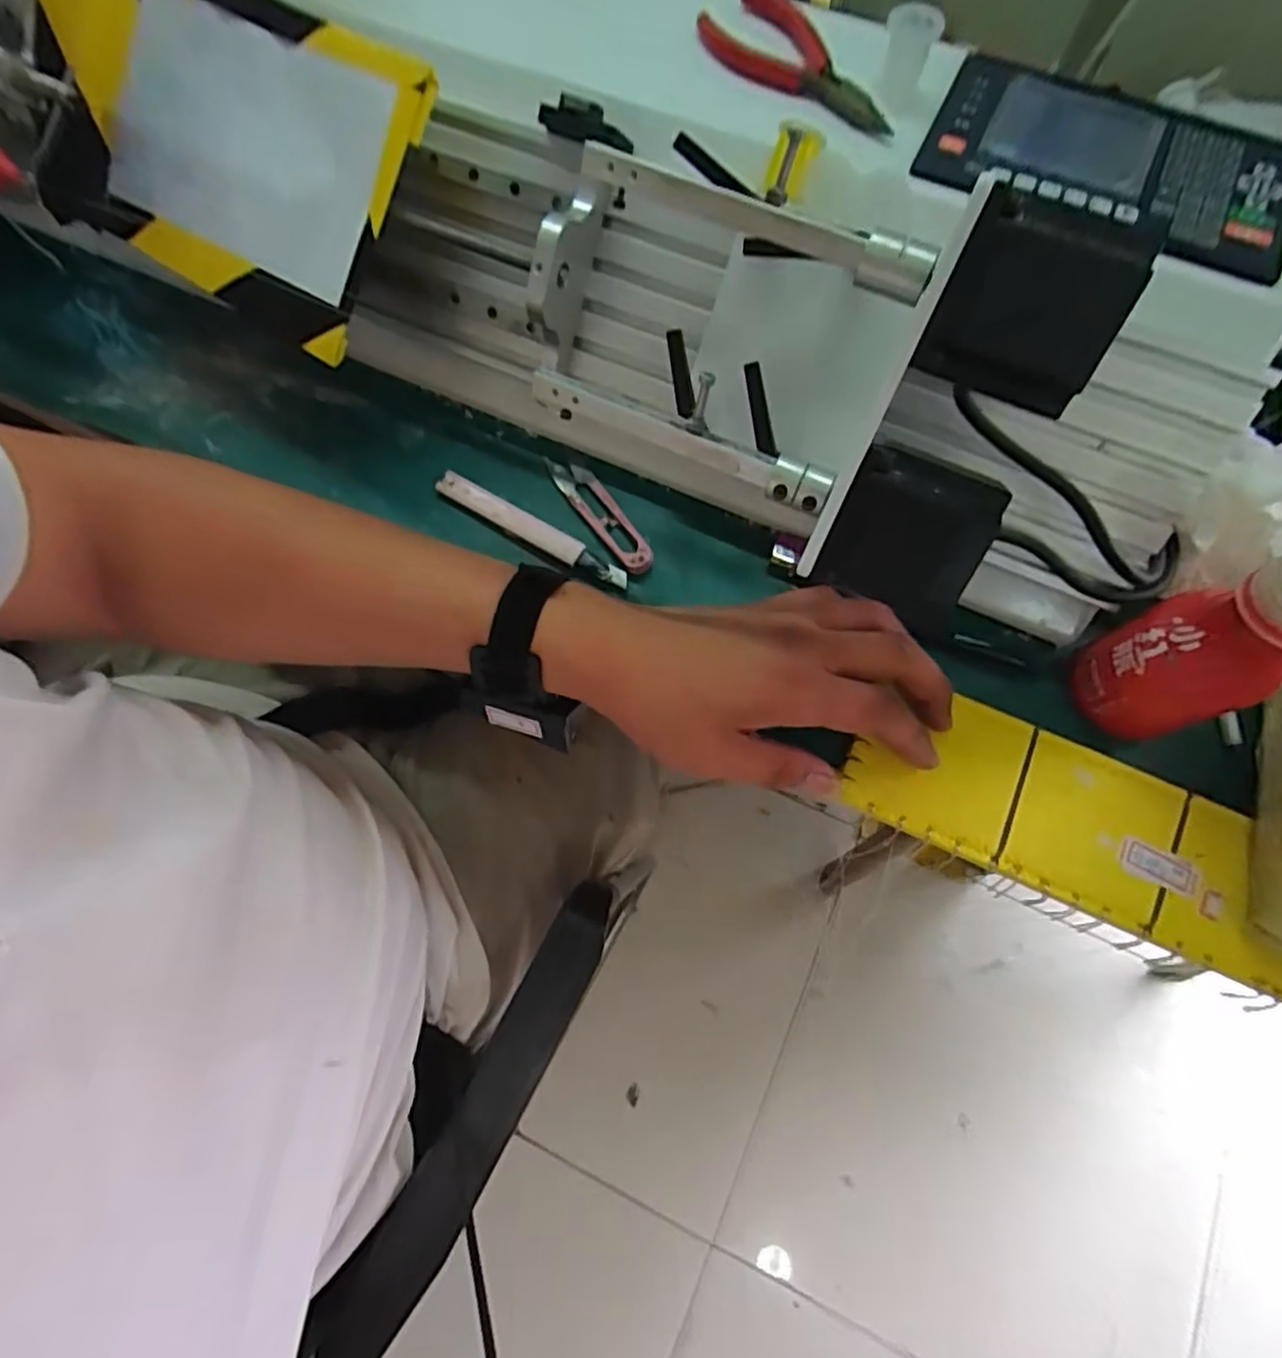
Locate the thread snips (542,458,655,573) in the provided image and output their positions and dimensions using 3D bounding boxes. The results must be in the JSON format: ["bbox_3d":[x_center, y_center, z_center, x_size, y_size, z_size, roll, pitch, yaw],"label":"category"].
[{"bbox_3d":[-0.025,-0.103,0.417,0.022,0.014,0.097,-33,74,-10],"label":"thread snips"}]

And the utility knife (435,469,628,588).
[{"bbox_3d":[-0.066,-0.090,0.414,0.130,0.008,0.016,31,74,10],"label":"utility knife"}]

